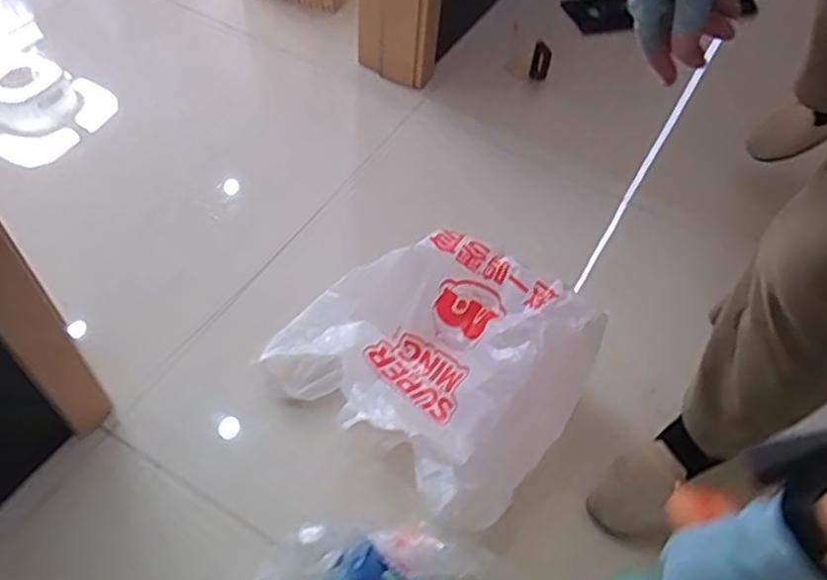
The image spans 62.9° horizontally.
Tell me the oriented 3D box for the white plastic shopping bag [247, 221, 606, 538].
[{"bbox_3d":[0.013,0.082,0.895,0.380,0.170,0.286,34,59,19],"label":"white plastic shopping bag"}]

